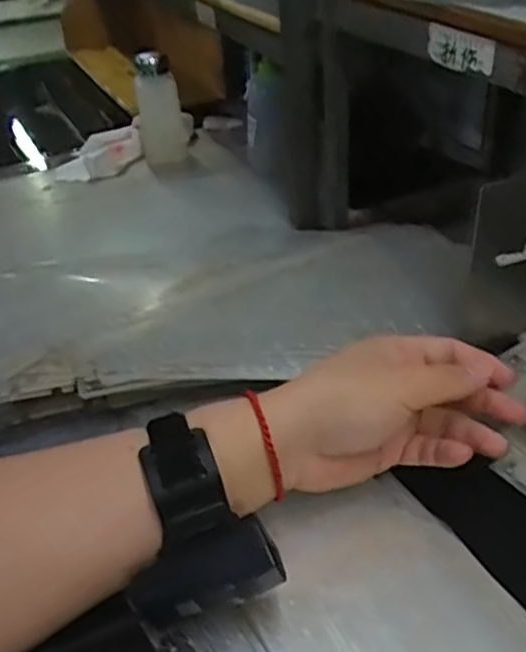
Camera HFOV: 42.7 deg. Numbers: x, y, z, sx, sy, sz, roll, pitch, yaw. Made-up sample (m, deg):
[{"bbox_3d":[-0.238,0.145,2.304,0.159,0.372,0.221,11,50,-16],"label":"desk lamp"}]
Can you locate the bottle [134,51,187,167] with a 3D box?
[{"bbox_3d":[-0.135,-0.281,0.872,0.056,0.141,0.040,-5,37,-4],"label":"bottle"}]

